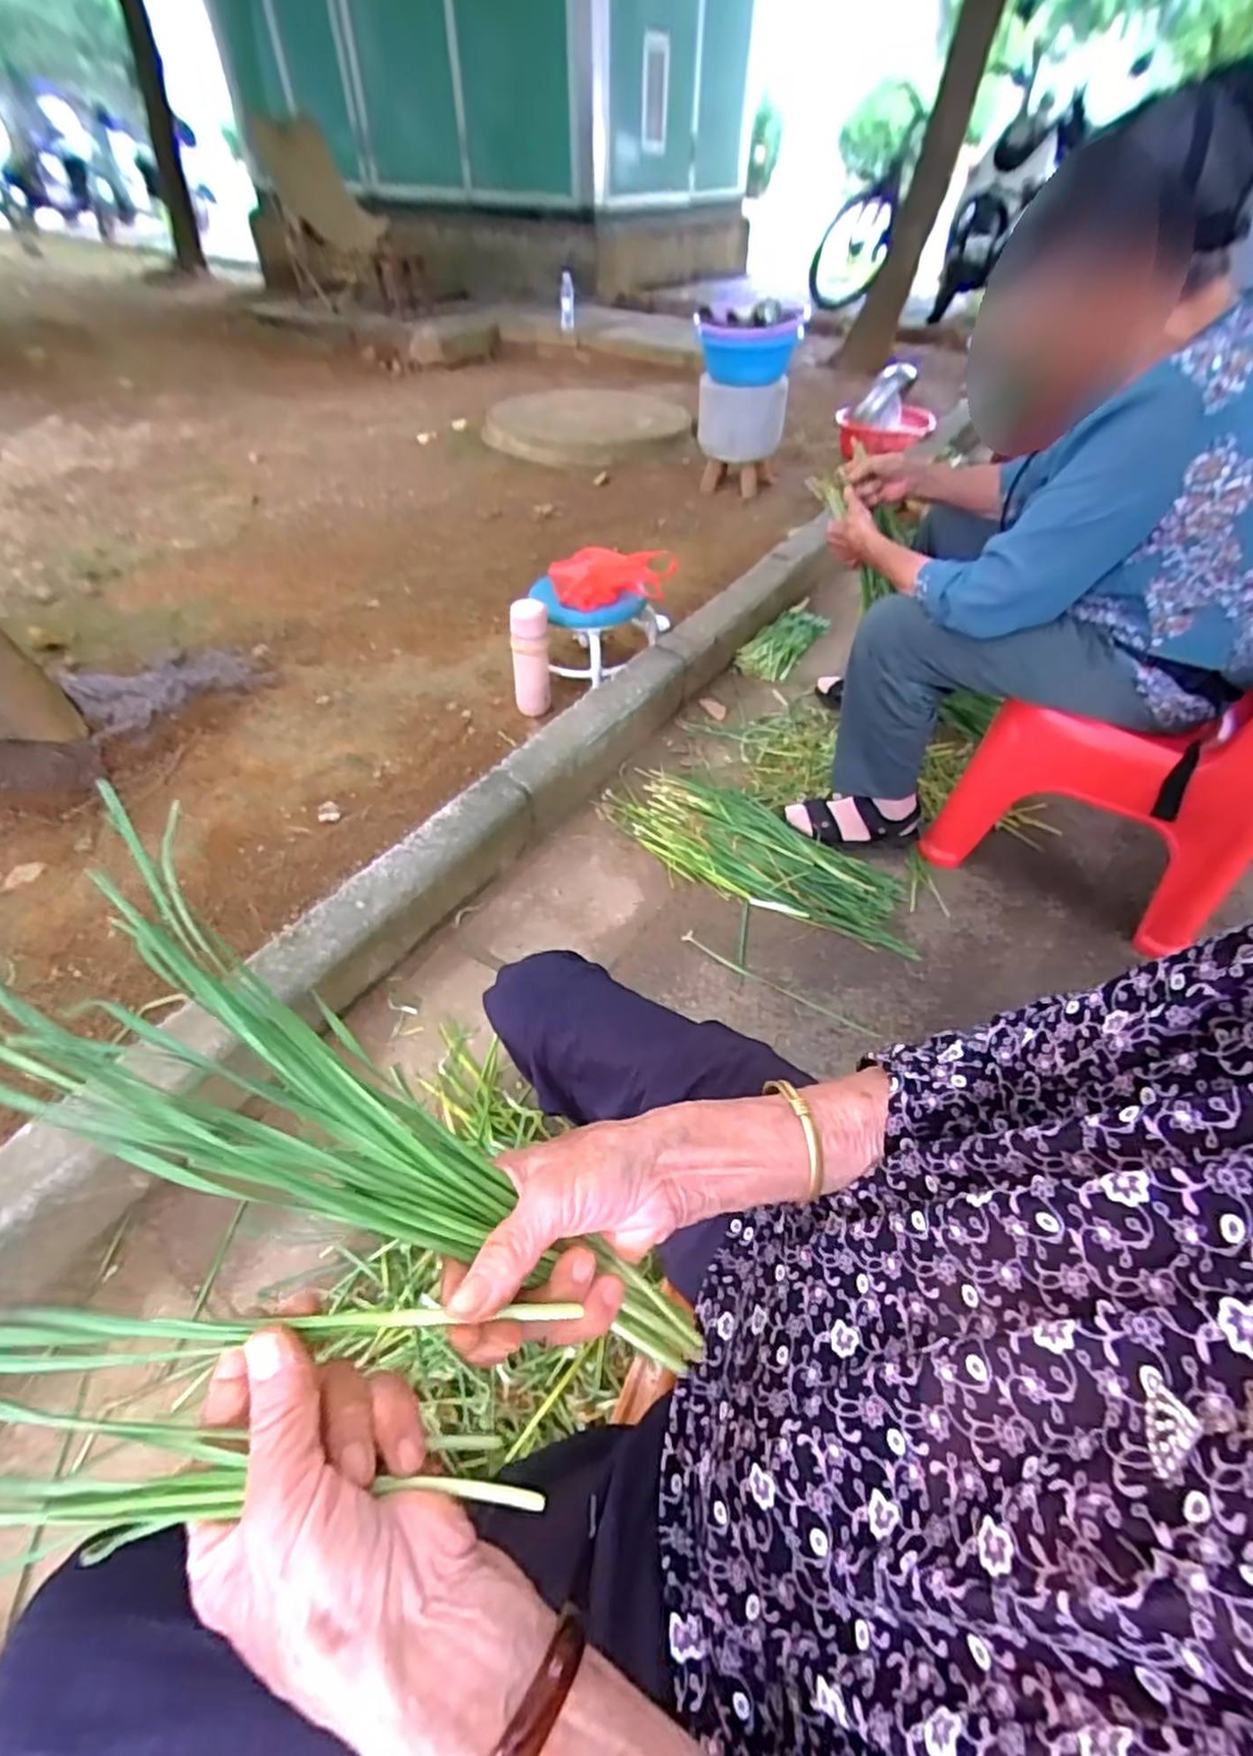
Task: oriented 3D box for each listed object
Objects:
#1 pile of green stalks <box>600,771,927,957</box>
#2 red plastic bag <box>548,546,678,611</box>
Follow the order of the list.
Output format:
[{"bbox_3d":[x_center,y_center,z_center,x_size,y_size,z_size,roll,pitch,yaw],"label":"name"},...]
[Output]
[{"bbox_3d":[0.222,-0.051,1.191,0.593,0.036,0.226,31,52,27],"label":"pile of green stalks"},{"bbox_3d":[-0.027,-0.640,1.436,0.268,0.074,0.174,-3,47,-4],"label":"red plastic bag"}]

